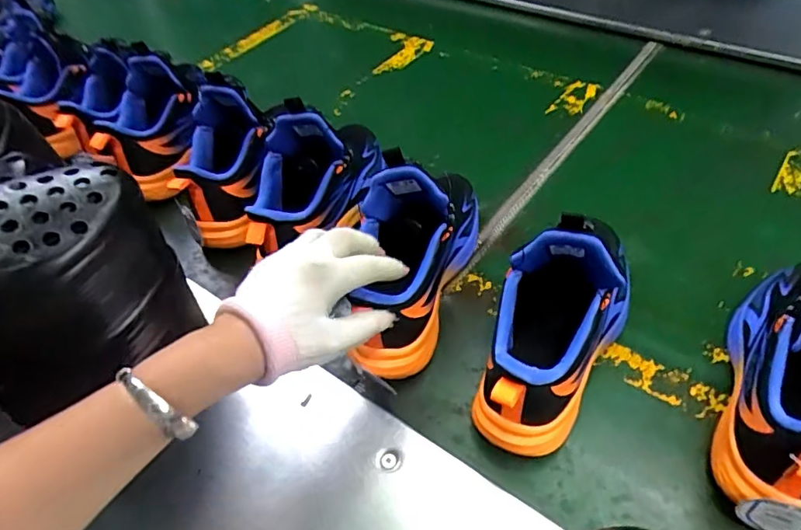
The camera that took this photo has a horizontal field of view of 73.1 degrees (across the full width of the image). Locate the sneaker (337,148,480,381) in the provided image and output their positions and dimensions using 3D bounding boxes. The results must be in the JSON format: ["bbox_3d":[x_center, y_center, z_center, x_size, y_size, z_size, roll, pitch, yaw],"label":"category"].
[{"bbox_3d":[0.019,-0.039,0.526,0.097,0.146,0.265,8,48,10],"label":"sneaker"}]

